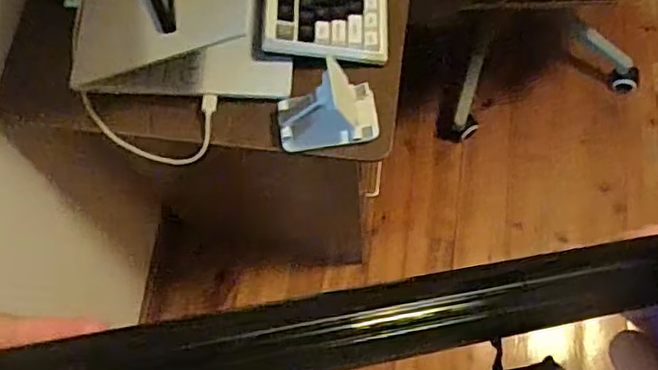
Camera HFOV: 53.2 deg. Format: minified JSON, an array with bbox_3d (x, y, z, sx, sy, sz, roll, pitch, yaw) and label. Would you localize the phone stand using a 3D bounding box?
[{"bbox_3d":[-0.002,-0.087,0.710,0.108,0.091,0.062,-6,73,1],"label":"phone stand"}]

